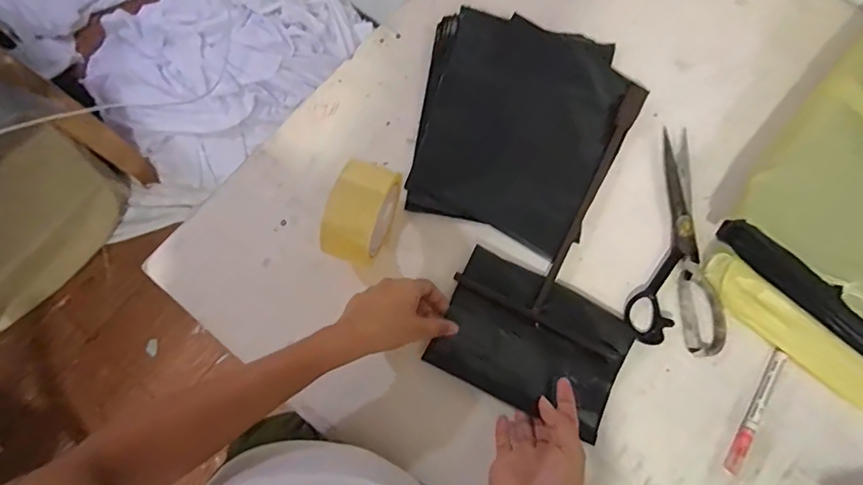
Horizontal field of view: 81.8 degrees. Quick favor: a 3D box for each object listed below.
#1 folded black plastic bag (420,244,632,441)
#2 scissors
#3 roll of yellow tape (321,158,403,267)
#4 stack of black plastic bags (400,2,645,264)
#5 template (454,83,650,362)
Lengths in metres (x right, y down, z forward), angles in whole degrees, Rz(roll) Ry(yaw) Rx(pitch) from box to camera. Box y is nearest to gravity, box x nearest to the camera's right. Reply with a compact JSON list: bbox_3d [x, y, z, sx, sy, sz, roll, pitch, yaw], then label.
[{"bbox_3d":[0.103,0.102,0.511,0.184,0.010,0.131,26,77,7],"label":"folded black plastic bag"},{"bbox_3d":[0.276,-0.002,0.539,0.096,0.011,0.235,13,76,4],"label":"scissors"},{"bbox_3d":[-0.069,-0.025,0.501,0.048,0.102,0.093,19,76,5],"label":"roll of yellow tape"},{"bbox_3d":[0.098,-0.137,0.576,0.235,0.012,0.268,20,76,5],"label":"stack of black plastic bags"},{"bbox_3d":[0.177,-0.050,0.552,0.171,0.012,0.309,28,77,7],"label":"template"}]

